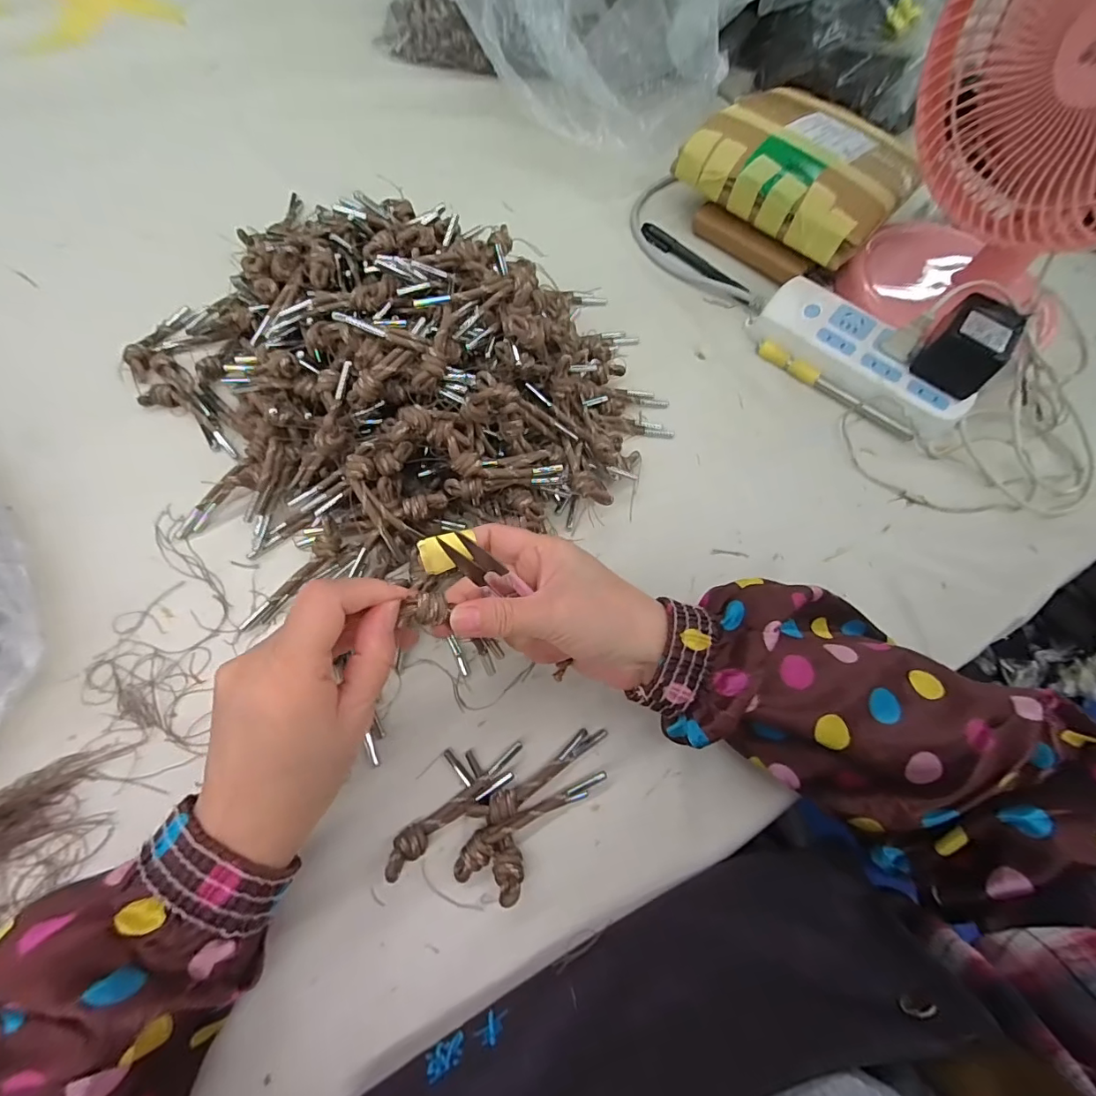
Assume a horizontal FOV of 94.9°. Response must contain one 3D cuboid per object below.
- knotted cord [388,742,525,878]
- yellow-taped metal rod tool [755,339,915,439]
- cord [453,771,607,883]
[{"bbox_3d":[-0.050,0.143,0.280,0.089,0.020,0.016,-36,73,-16],"label":"knotted cord"},{"bbox_3d":[0.246,-0.138,0.433,0.144,0.007,0.015,40,71,13],"label":"yellow-taped metal rod tool"},{"bbox_3d":[-0.010,0.150,0.282,0.095,0.018,0.016,-28,71,-14],"label":"cord"}]

